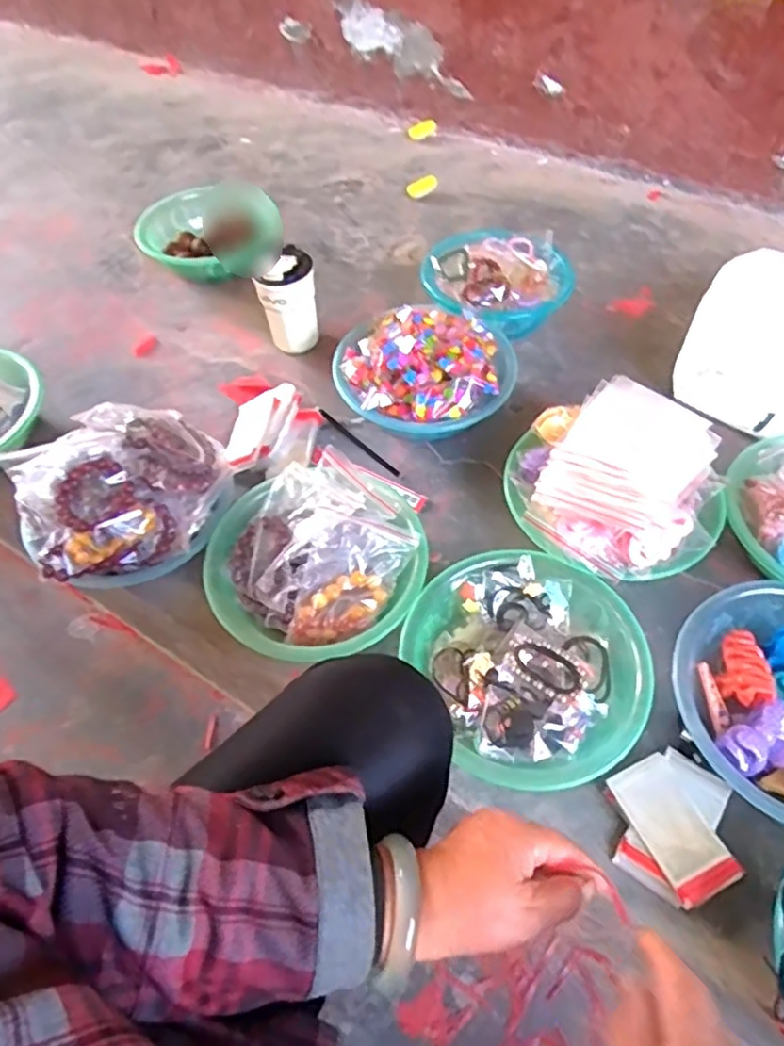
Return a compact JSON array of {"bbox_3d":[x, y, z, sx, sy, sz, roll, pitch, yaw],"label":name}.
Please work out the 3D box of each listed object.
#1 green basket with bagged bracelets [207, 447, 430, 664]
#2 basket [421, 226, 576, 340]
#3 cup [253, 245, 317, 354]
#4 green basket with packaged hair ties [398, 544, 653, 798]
[{"bbox_3d":[-0.081,0.039,0.723,0.228,0.073,0.219,-1,54,1],"label":"green basket with bagged bracelets"},{"bbox_3d":[0.156,-0.362,1.001,0.224,0.094,0.198,-25,57,-15],"label":"basket"},{"bbox_3d":[-0.147,-0.314,0.952,0.076,0.143,0.069,-8,54,-4],"label":"cup"},{"bbox_3d":[0.137,0.143,0.660,0.211,0.066,0.235,-23,57,-14],"label":"green basket with packaged hair ties"}]

